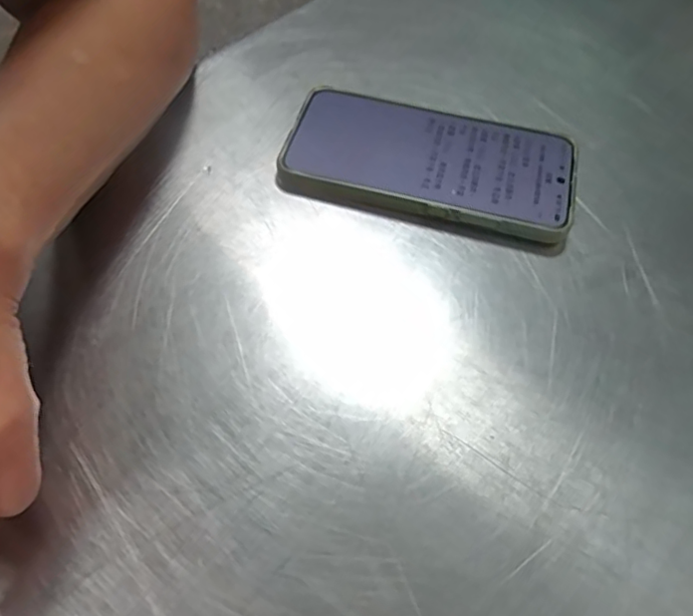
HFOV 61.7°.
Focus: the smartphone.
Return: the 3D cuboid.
[{"bbox_3d":[0.046,-0.081,0.321,0.155,0.015,0.085,17,58,7],"label":"smartphone"}]

